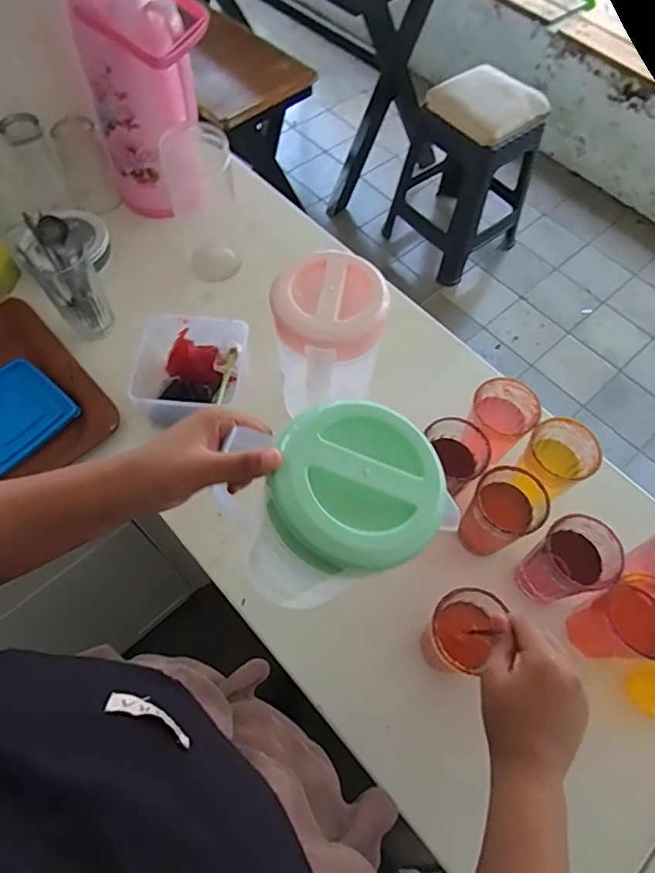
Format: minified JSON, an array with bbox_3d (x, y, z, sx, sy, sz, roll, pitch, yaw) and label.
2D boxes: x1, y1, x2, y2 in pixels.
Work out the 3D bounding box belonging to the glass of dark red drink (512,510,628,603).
[{"bbox_3d":[0.262,0.141,0.599,0.075,0.109,0.073,1,63,-2],"label":"glass of dark red drink"}]

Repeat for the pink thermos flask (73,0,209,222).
[{"bbox_3d":[-0.241,-0.512,0.778,0.180,0.384,0.120,-40,71,-20],"label":"pink thermos flask"}]

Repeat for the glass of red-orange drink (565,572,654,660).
[{"bbox_3d":[0.323,0.196,0.579,0.087,0.104,0.074,-18,65,-11],"label":"glass of red-orange drink"}]

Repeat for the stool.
[{"bbox_3d":[0.438,-0.841,1.720,0.347,0.550,0.347,-37,70,-19],"label":"stool"}]

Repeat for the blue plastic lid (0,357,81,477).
[{"bbox_3d":[-0.433,-0.028,0.735,0.142,0.019,0.135,-41,71,-20],"label":"blue plastic lid"}]

